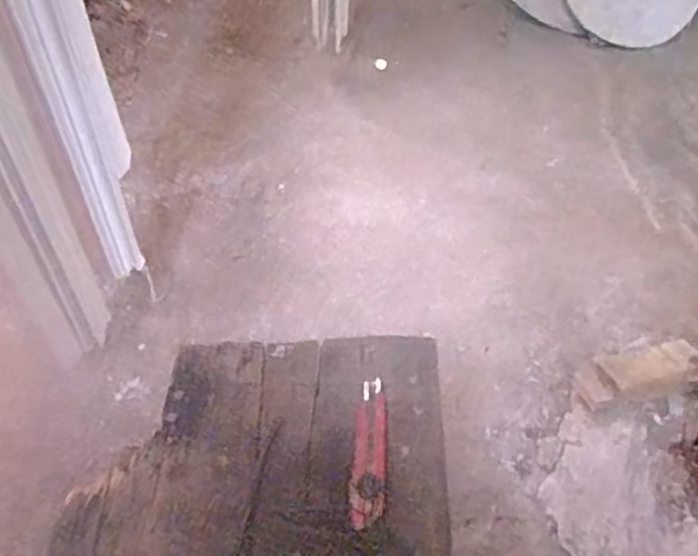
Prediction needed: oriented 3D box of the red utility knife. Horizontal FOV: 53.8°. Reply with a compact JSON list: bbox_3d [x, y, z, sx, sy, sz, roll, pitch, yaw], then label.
[{"bbox_3d":[0.020,0.163,0.653,0.033,0.008,0.143,3,52,1],"label":"red utility knife"}]

